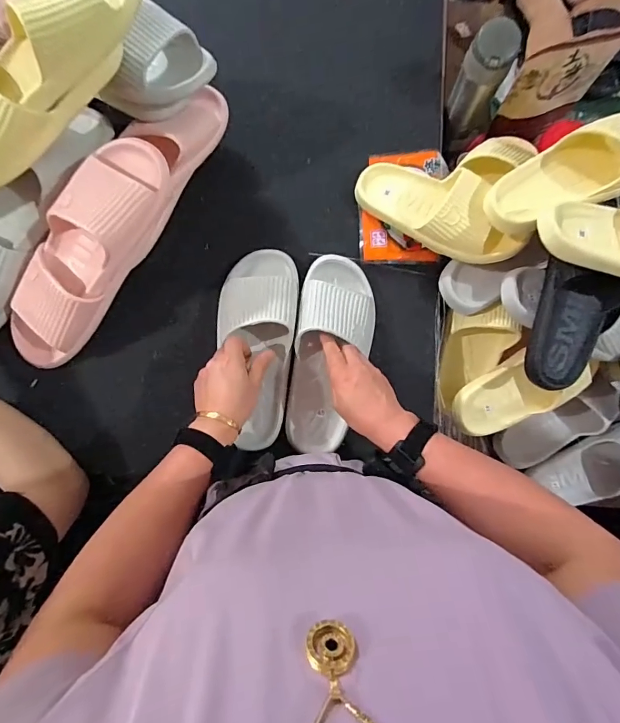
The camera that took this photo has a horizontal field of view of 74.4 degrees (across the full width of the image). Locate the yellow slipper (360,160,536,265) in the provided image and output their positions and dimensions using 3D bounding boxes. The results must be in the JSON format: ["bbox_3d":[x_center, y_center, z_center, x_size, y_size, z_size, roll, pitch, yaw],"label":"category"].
[{"bbox_3d":[0.183,-0.221,0.580,0.247,0.072,0.096,36,81,20],"label":"yellow slipper"}]

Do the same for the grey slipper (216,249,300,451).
[{"bbox_3d":[-0.067,-0.022,0.547,0.108,0.063,0.269,-2,85,-6],"label":"grey slipper"}]

